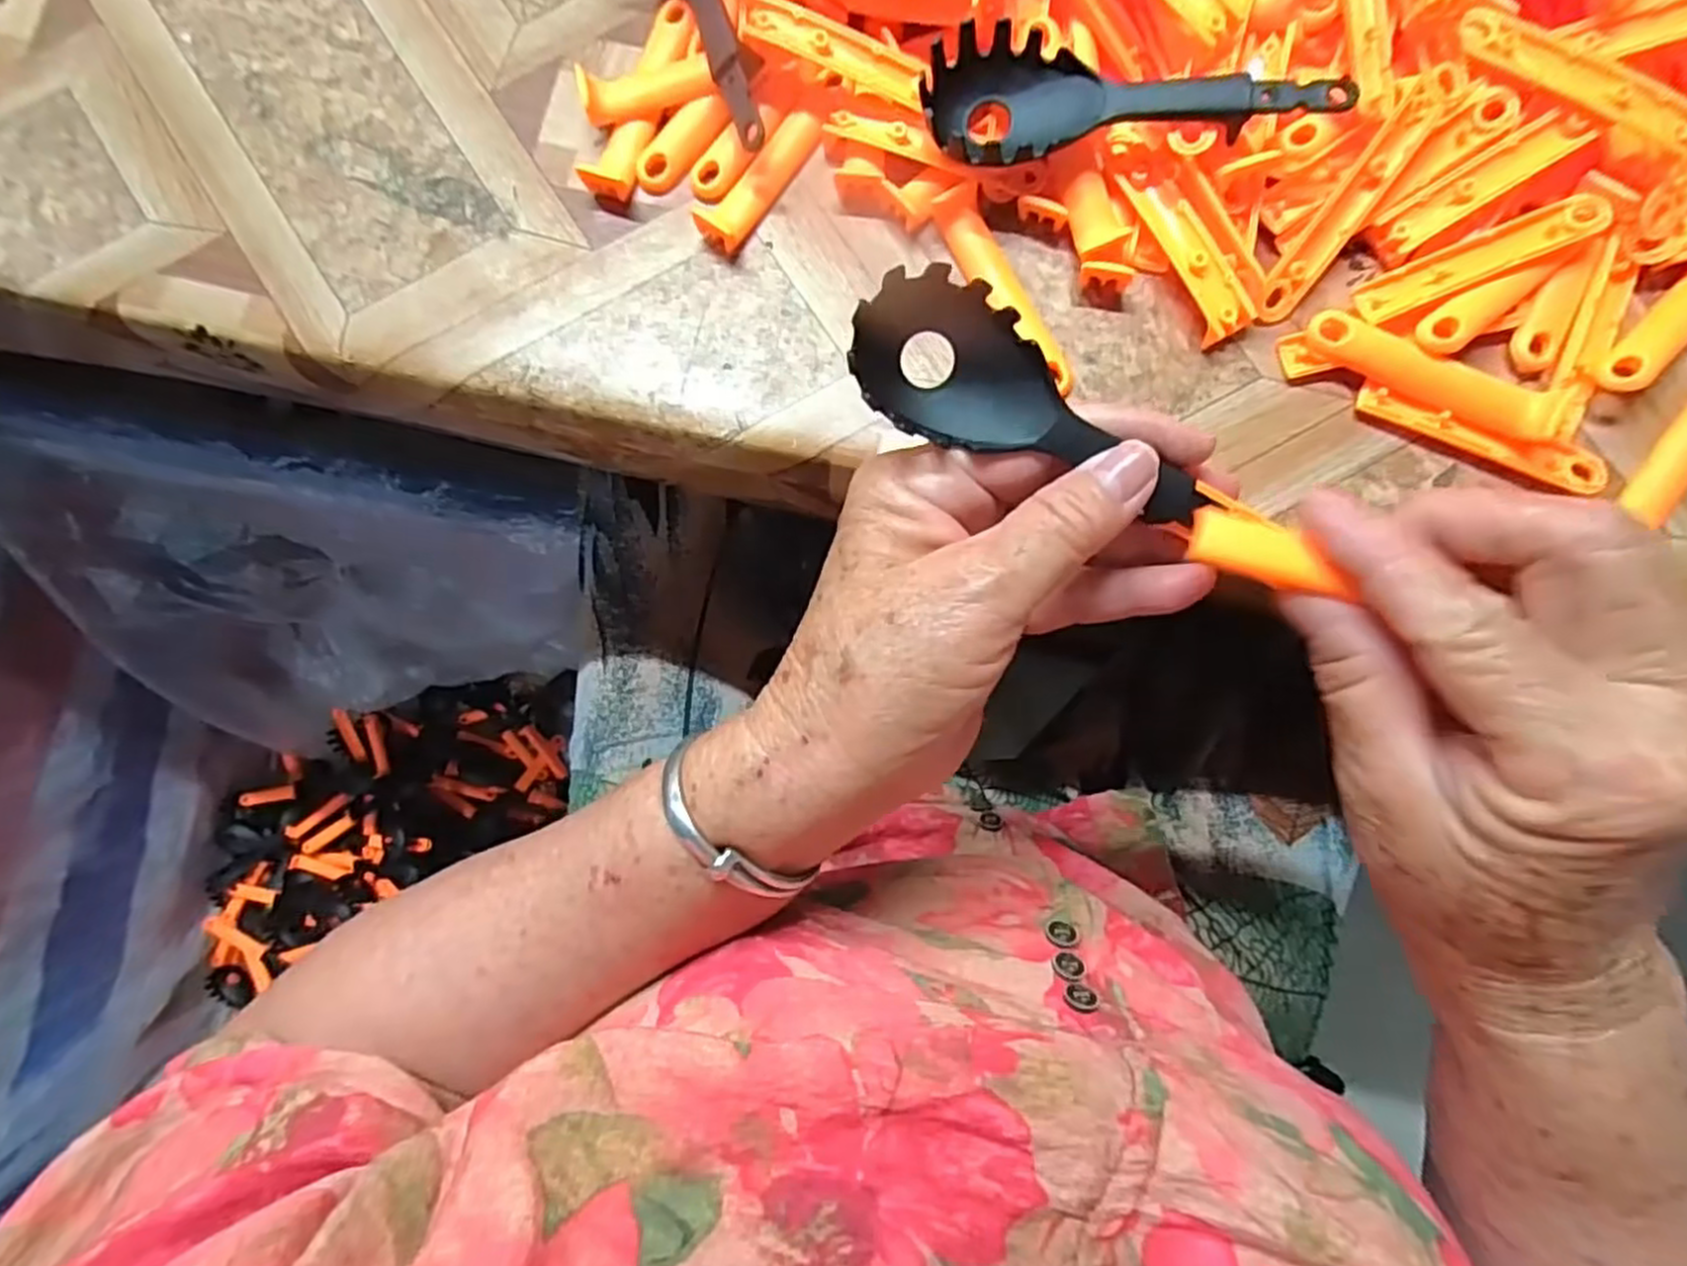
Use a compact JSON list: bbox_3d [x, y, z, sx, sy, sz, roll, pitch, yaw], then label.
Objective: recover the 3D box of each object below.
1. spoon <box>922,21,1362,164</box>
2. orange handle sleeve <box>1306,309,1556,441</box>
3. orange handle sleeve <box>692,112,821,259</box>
[{"bbox_3d":[0.088,-0.169,0.243,0.124,0.025,0.029,4,88,3],"label":"spoon"},{"bbox_3d":[0.184,-0.082,0.244,0.074,0.011,0.014,29,89,4],"label":"orange handle sleeve"},{"bbox_3d":[-0.028,-0.156,0.263,0.016,0.009,0.056,39,90,4],"label":"orange handle sleeve"}]

